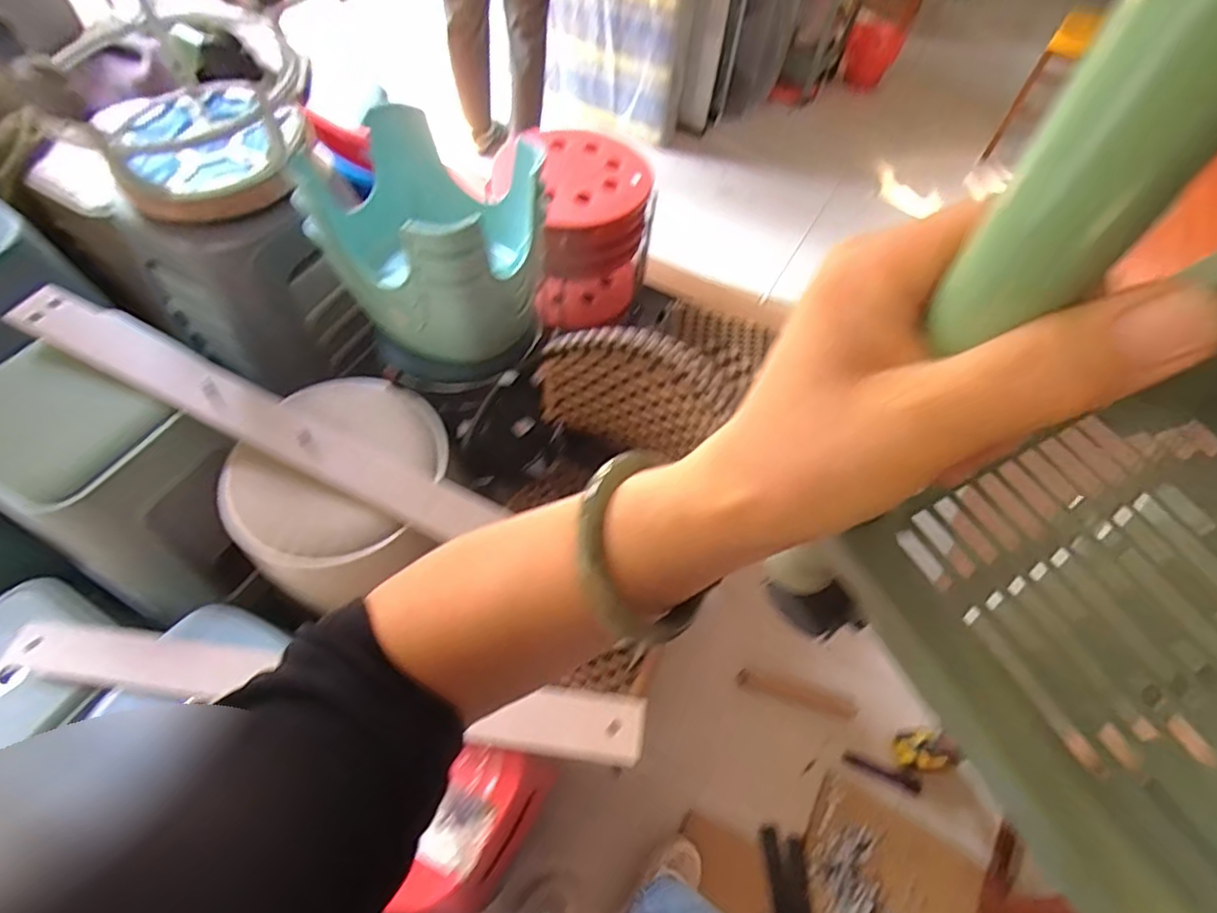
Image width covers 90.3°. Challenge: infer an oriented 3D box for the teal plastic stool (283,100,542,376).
[{"bbox_3d":[-0.259,-0.315,0.946,0.276,0.312,0.316,-39,69,-23],"label":"teal plastic stool"}]

